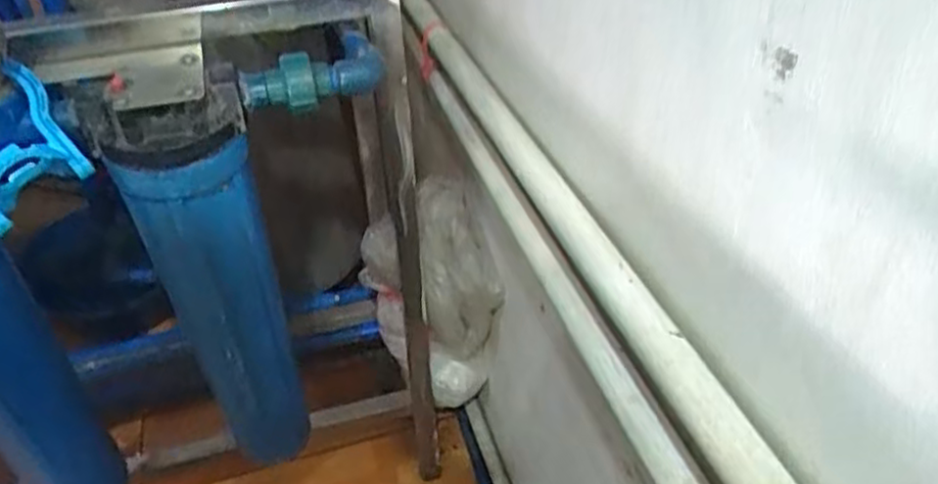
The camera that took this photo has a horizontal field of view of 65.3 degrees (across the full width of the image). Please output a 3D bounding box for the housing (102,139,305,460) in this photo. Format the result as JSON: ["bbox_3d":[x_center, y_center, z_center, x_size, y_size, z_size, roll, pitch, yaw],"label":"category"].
[{"bbox_3d":[-0.257,0.100,0.809,0.120,0.494,0.101,-18,42,-17],"label":"housing"}]

